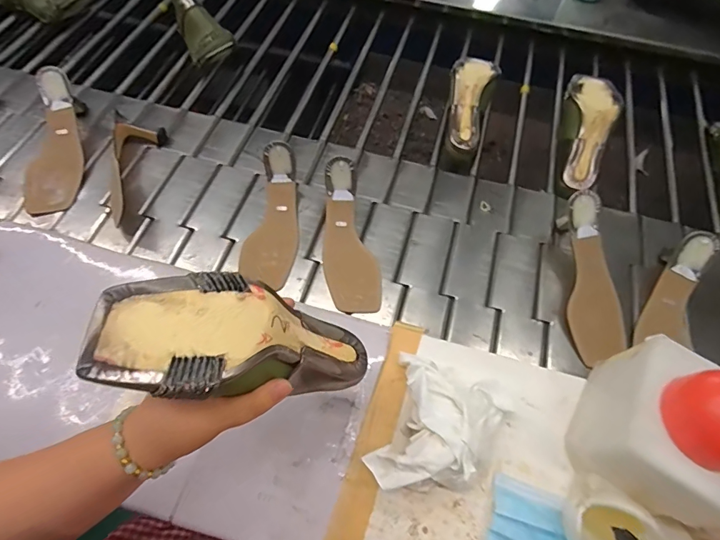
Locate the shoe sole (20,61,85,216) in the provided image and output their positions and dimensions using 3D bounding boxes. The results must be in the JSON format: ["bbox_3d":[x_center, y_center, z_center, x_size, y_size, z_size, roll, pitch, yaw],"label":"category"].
[{"bbox_3d":[-0.469,-0.193,0.627,0.086,0.044,0.221,2,89,0],"label":"shoe sole"}]

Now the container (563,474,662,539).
[{"bbox_3d":[0.220,0.231,0.358,0.066,0.053,0.077,-36,69,-20],"label":"container"}]

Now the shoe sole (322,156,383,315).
[{"bbox_3d":[-0.018,-0.044,0.573,0.071,0.046,0.210,-9,81,-6],"label":"shoe sole"}]

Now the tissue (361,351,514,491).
[{"bbox_3d":[0.080,0.155,0.399,0.120,0.053,0.131,20,63,8],"label":"tissue"}]

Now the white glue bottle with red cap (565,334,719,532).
[{"bbox_3d":[0.272,0.120,0.324,0.107,0.218,0.118,31,65,14],"label":"white glue bottle with red cap"}]

